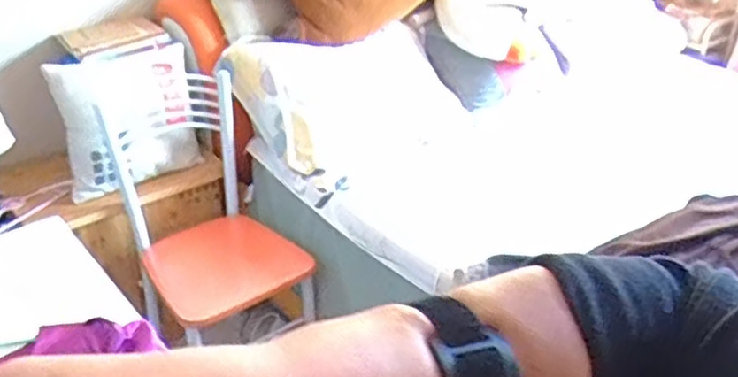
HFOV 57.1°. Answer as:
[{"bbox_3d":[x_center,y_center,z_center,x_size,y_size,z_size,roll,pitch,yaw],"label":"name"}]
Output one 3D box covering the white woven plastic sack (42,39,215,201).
[{"bbox_3d":[-0.605,-0.180,1.749,0.167,0.288,0.368,26,38,35],"label":"white woven plastic sack"}]

